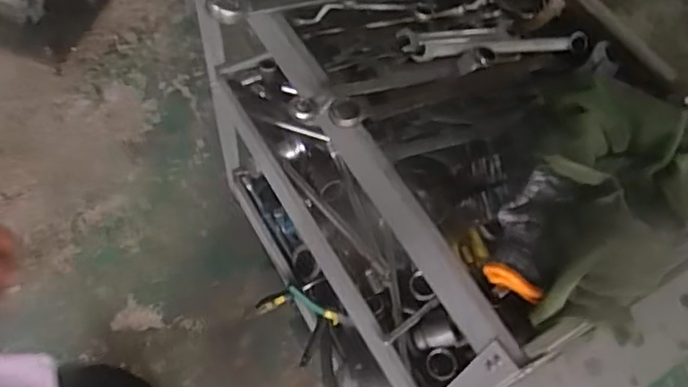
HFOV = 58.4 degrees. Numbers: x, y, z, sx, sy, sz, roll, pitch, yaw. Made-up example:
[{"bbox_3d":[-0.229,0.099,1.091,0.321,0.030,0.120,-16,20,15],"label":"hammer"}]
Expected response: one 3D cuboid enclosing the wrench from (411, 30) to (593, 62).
[{"bbox_3d":[0.176,-0.168,0.700,0.194,0.018,0.027,-1,64,-4],"label":"wrench"}]

